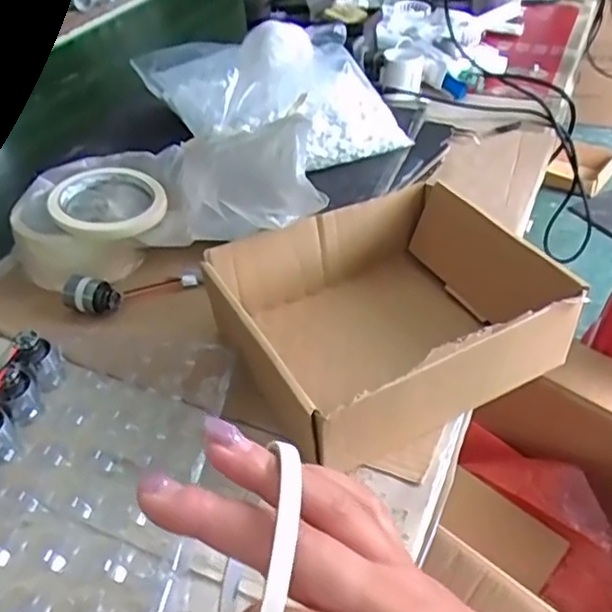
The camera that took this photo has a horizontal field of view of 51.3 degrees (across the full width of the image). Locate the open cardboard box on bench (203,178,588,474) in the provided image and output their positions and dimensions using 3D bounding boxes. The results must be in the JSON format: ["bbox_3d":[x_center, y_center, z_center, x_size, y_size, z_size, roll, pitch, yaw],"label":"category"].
[{"bbox_3d":[0.057,0.001,0.464,0.209,0.077,0.186,-21,45,-20],"label":"open cardboard box on bench"}]

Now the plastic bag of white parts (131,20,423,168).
[{"bbox_3d":[-0.044,-0.209,0.616,0.273,0.089,0.119,14,44,22],"label":"plastic bag of white parts"}]

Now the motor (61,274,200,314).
[{"bbox_3d":[-0.148,-0.018,0.534,0.109,0.023,0.034,-13,42,-12],"label":"motor"}]

